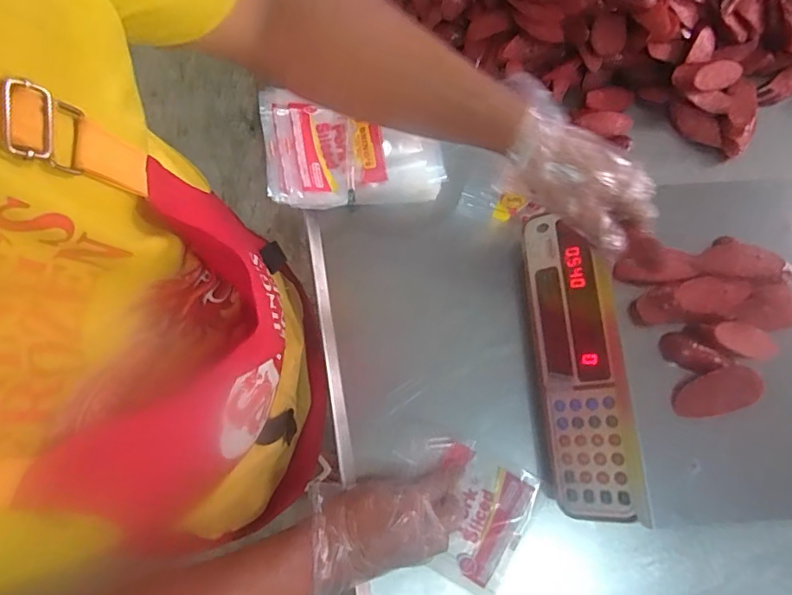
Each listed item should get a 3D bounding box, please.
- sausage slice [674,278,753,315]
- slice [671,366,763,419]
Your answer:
[{"bbox_3d":[0.320,-0.002,0.508,0.074,0.010,0.035,-3,77,0],"label":"sausage slice"},{"bbox_3d":[0.312,0.094,0.490,0.078,0.007,0.040,-28,60,26],"label":"slice"}]

